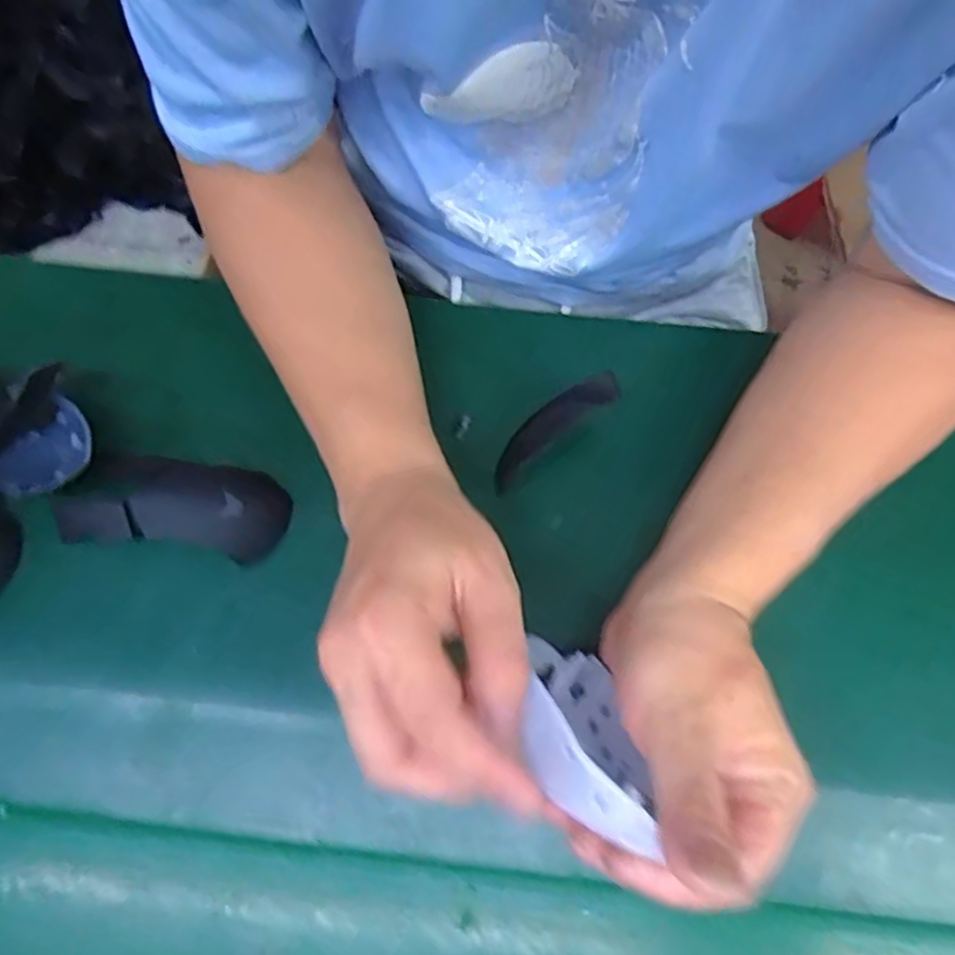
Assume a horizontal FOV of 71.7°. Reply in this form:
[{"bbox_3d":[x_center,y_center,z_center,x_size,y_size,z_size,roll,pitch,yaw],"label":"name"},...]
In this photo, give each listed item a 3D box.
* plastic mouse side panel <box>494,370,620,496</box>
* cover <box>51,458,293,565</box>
[{"bbox_3d":[0.039,-0.027,0.355,0.085,0.016,0.022,-41,76,0],"label":"plastic mouse side panel"},{"bbox_3d":[-0.154,0.014,0.342,0.103,0.024,0.048,5,72,2],"label":"cover"}]

